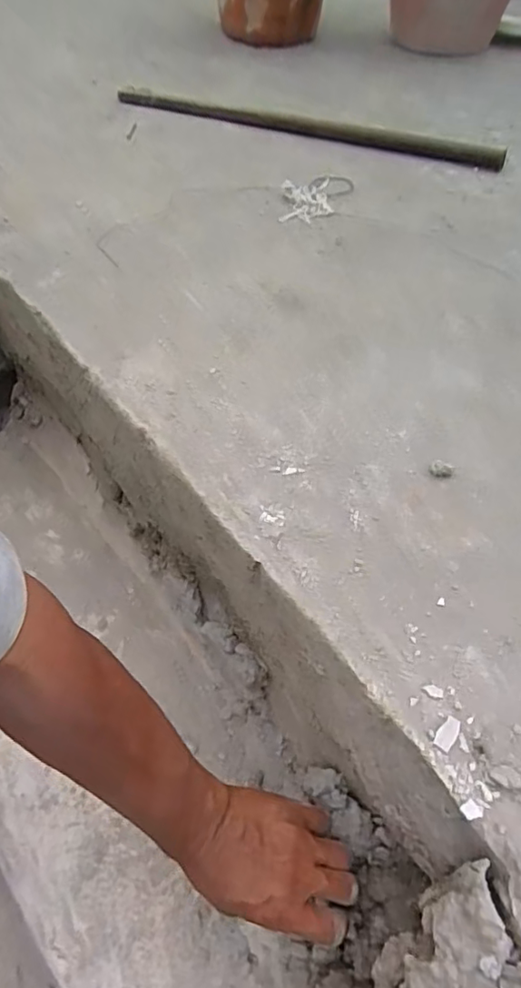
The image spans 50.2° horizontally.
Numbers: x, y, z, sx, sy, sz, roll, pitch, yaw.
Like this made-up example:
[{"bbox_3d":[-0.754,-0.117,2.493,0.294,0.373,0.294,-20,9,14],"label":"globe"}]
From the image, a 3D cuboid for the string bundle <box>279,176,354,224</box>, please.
[{"bbox_3d":[0.066,-0.378,0.698,0.078,0.015,0.122,23,56,15],"label":"string bundle"}]

